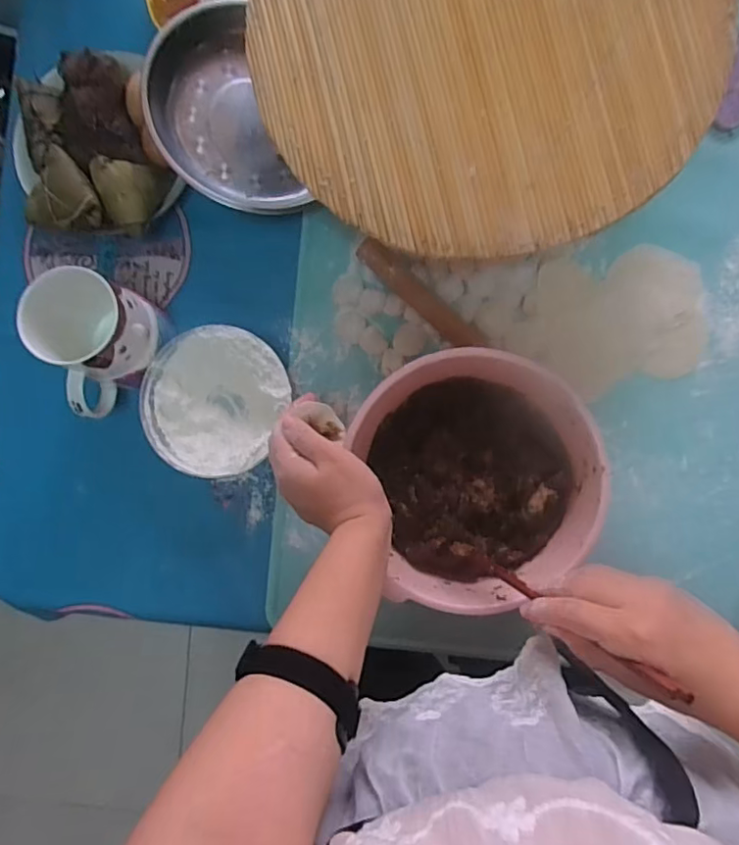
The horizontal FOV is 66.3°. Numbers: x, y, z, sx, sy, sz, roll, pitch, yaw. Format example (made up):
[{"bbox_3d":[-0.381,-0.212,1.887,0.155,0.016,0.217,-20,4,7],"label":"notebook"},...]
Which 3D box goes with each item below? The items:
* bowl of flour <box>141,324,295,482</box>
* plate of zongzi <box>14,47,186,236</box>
[{"bbox_3d":[-0.148,-0.021,0.552,0.129,0.045,0.136,0,86,3],"label":"bowl of flour"},{"bbox_3d":[-0.276,-0.265,0.557,0.146,0.072,0.176,-8,86,2],"label":"plate of zongzi"}]

